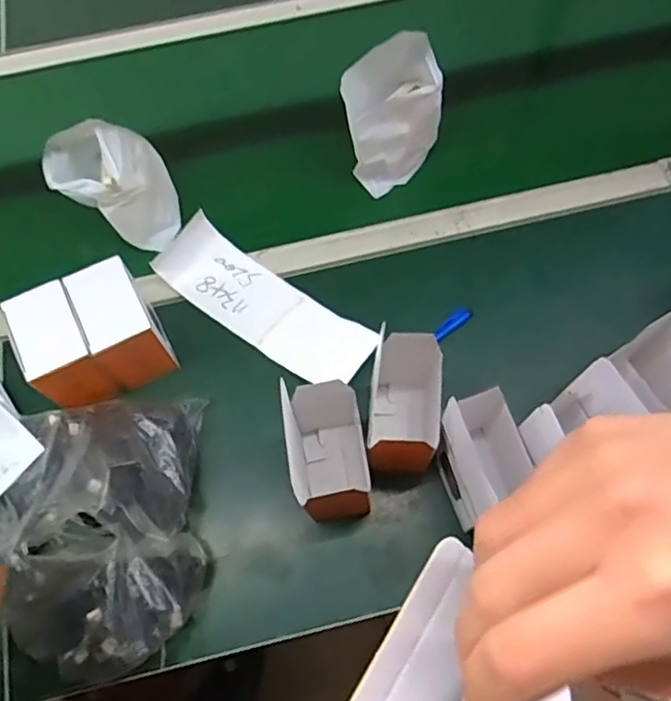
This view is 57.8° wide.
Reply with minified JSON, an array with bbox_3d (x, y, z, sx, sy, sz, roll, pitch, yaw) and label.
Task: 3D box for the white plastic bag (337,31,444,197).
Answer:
[{"bbox_3d":[0.068,-0.286,0.750,0.123,0.154,0.078,-42,71,-14],"label":"white plastic bag"}]

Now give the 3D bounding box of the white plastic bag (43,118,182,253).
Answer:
[{"bbox_3d":[-0.267,-0.197,0.732,0.129,0.108,0.124,-15,67,-4],"label":"white plastic bag"}]

